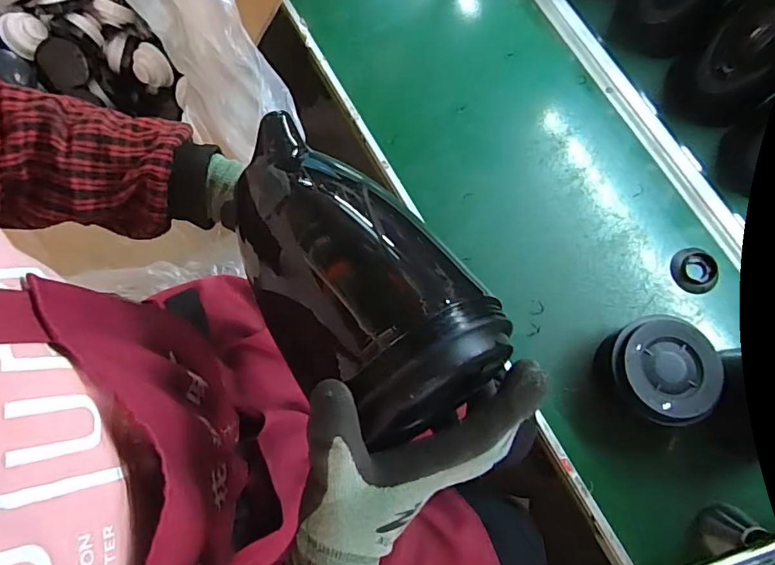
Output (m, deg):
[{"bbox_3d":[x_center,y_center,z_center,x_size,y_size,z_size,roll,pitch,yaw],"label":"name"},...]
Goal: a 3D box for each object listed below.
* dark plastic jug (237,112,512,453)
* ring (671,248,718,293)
[{"bbox_3d":[-0.034,-0.015,0.319,0.117,0.097,0.223,-32,62,-6],"label":"dark plastic jug"},{"bbox_3d":[0.401,-0.017,0.620,0.053,0.013,0.059,6,77,3],"label":"ring"}]

